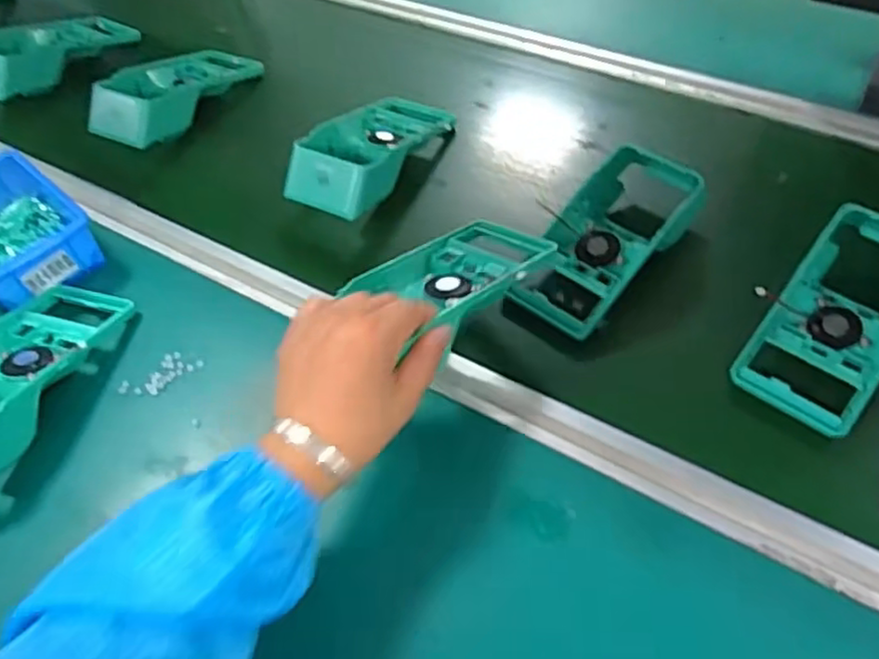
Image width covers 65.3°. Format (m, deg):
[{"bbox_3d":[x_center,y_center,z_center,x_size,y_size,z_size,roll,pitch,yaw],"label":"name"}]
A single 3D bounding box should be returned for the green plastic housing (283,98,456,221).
[{"bbox_3d":[-0.063,-0.175,0.650,0.097,0.058,0.192,26,57,22],"label":"green plastic housing"}]

